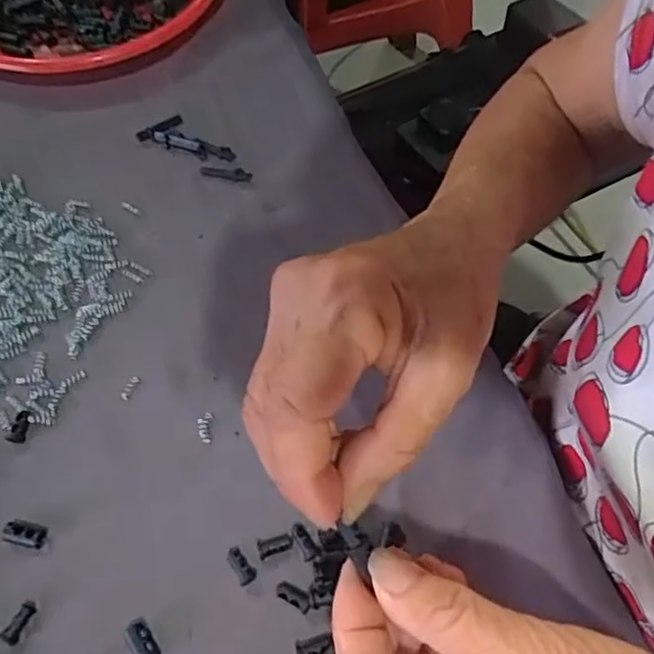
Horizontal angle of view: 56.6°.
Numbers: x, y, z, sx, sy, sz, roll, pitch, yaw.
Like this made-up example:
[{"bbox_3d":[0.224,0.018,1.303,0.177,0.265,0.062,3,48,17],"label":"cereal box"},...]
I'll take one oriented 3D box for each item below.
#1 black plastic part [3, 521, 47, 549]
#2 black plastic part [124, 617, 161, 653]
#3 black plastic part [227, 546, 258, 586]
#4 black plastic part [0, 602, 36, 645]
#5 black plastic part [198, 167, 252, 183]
[{"bbox_3d":[-0.145,0.099,0.289,0.020,0.004,0.009,12,60,6],"label":"black plastic part"},{"bbox_3d":[-0.082,0.140,0.270,0.011,0.008,0.020,-37,67,-20],"label":"black plastic part"},{"bbox_3d":[-0.041,0.112,0.286,0.009,0.007,0.019,-30,65,-17],"label":"black plastic part"},{"bbox_3d":[-0.138,0.133,0.272,0.008,0.004,0.017,29,64,15],"label":"black plastic part"},{"bbox_3d":[-0.068,-0.103,0.407,0.035,0.004,0.009,14,61,7],"label":"black plastic part"}]

